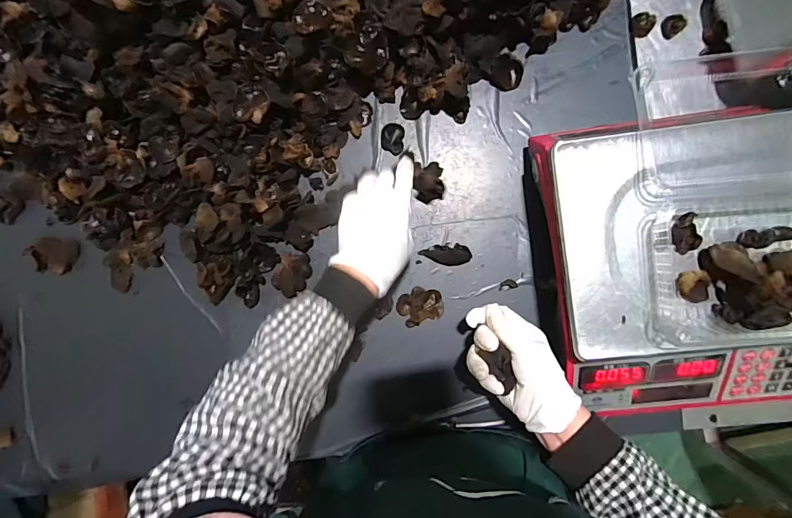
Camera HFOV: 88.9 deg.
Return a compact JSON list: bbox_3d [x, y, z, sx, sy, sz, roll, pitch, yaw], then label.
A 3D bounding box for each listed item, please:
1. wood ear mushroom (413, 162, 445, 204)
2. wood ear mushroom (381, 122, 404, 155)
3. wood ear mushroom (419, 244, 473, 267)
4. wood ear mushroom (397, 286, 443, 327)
[{"bbox_3d":[0.042,-0.097,0.504,0.035,0.025,0.049,2,90,4],"label":"wood ear mushroom"},{"bbox_3d":[-0.004,-0.154,0.514,0.028,0.009,0.039,5,90,4],"label":"wood ear mushroom"},{"bbox_3d":[0.063,-0.004,0.510,0.062,0.008,0.027,-4,89,4],"label":"wood ear mushroom"},{"bbox_3d":[0.030,0.059,0.508,0.056,0.015,0.044,-18,88,4],"label":"wood ear mushroom"}]

